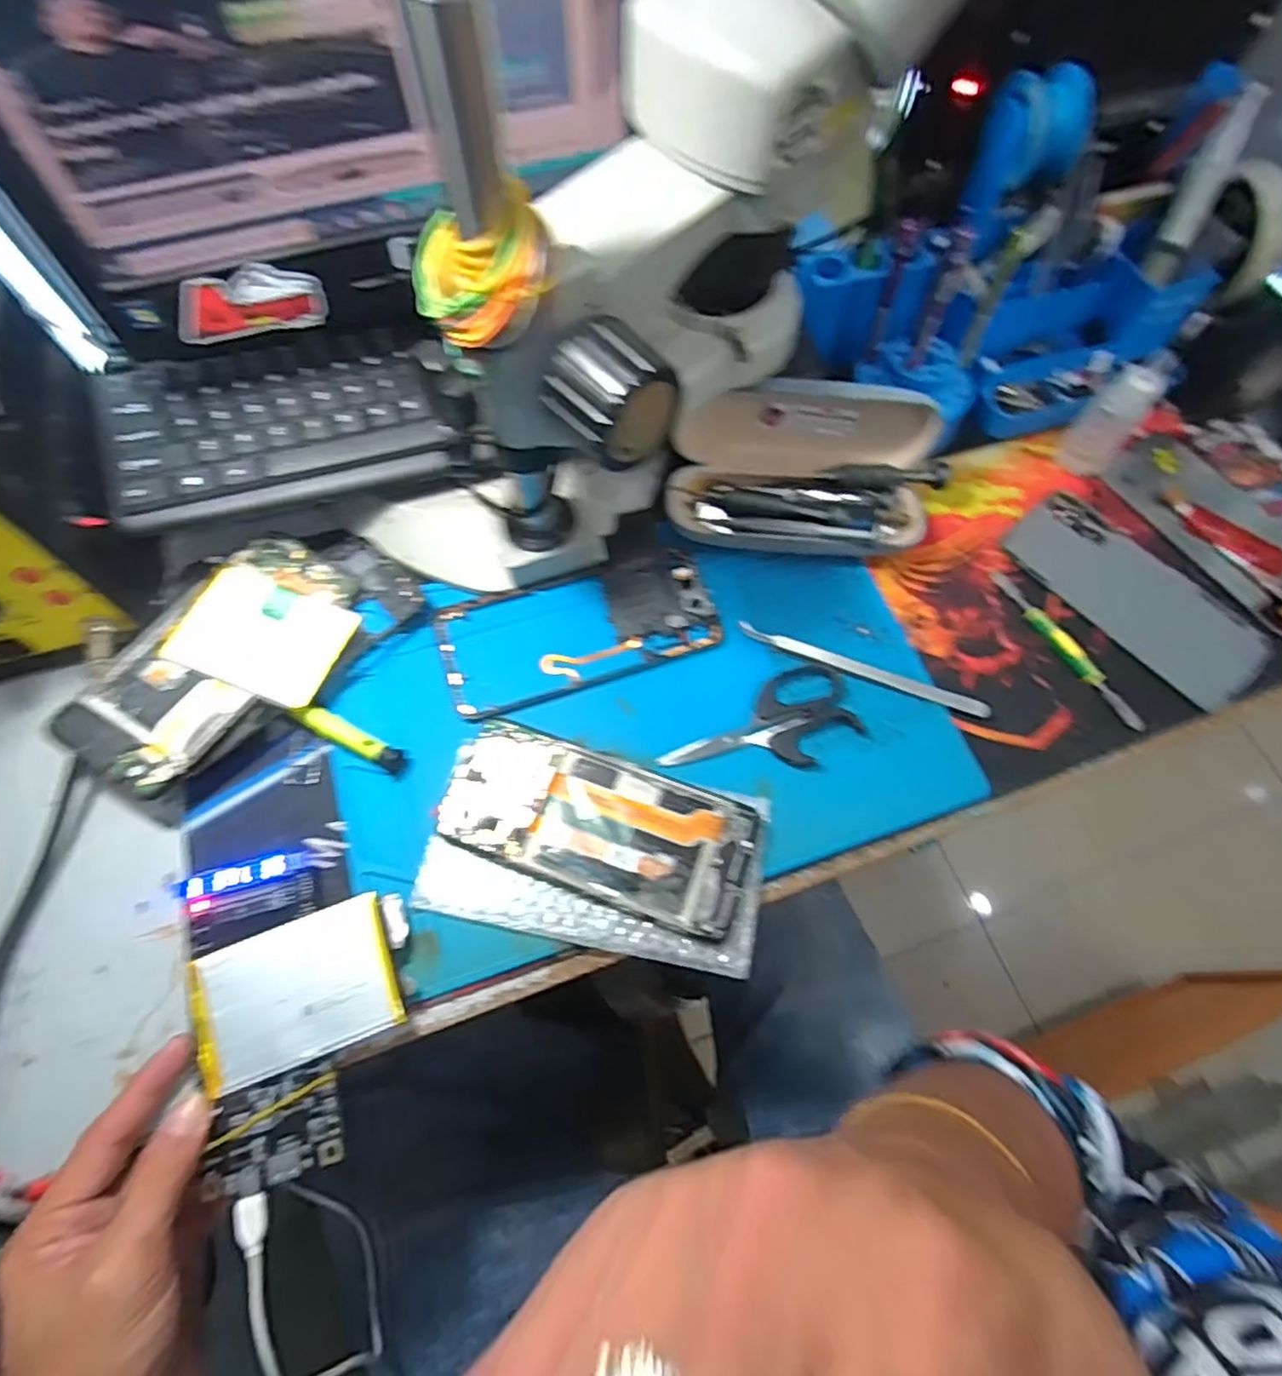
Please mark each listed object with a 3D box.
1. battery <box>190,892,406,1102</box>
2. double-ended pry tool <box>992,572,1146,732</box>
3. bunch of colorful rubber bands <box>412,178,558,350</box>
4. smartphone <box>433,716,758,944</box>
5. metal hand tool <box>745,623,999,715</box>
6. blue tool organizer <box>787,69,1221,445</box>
[{"bbox_3d":[-0.163,0.143,0.317,0.091,0.006,0.060,-20,75,-6],"label":"battery"},{"bbox_3d":[0.259,-0.025,0.411,0.012,0.009,0.121,-28,68,-13],"label":"double-ended pry tool"},{"bbox_3d":[-0.060,-0.162,0.260,0.054,0.040,0.043,-13,68,-7],"label":"bunch of colorful rubber bands"},{"bbox_3d":[-0.022,0.072,0.356,0.160,0.013,0.071,17,65,7],"label":"smartphone"},{"bbox_3d":[0.132,-0.011,0.404,0.150,0.008,0.010,19,66,8],"label":"metal hand tool"},{"bbox_3d":[0.246,-0.263,0.433,0.246,0.153,0.158,-19,66,-10],"label":"blue tool organizer"}]

